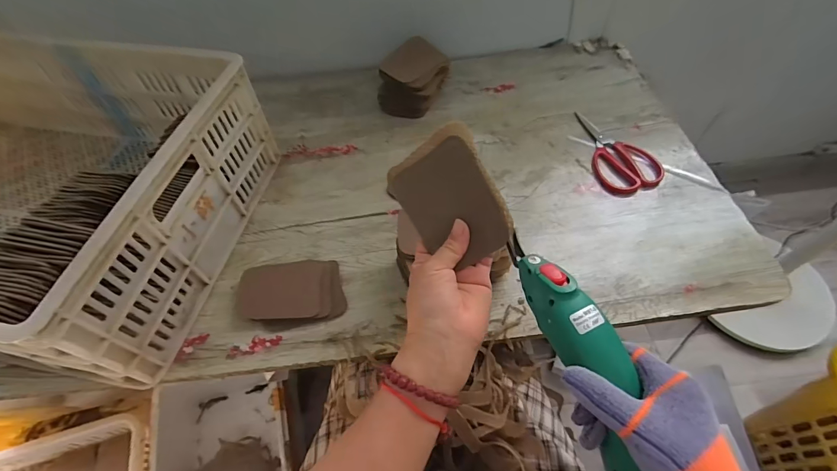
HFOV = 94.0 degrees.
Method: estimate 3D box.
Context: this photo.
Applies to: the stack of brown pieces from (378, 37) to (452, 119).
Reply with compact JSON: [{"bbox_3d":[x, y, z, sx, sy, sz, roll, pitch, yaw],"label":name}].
[{"bbox_3d":[-0.010,-0.287,0.706,0.104,0.105,0.105,23,59,18],"label":"stack of brown pieces"}]

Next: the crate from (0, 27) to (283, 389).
[{"bbox_3d":[-0.612,-0.089,0.575,0.688,0.193,0.450,6,56,8],"label":"crate"}]

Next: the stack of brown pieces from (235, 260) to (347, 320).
[{"bbox_3d":[-0.166,0.072,0.516,0.132,0.026,0.080,-6,55,-1],"label":"stack of brown pieces"}]

